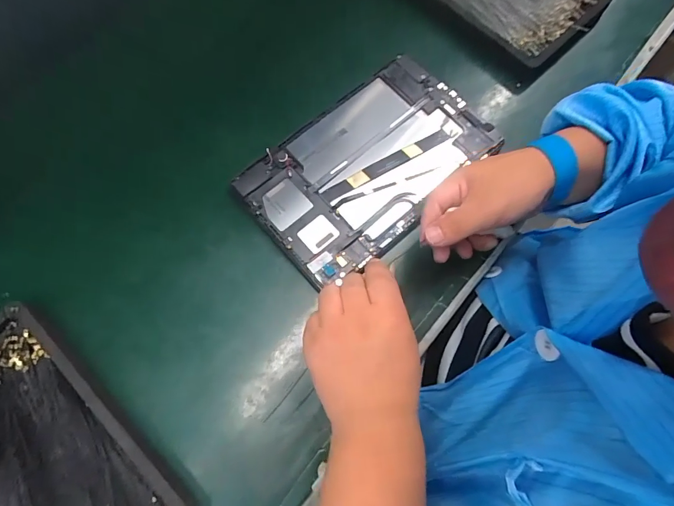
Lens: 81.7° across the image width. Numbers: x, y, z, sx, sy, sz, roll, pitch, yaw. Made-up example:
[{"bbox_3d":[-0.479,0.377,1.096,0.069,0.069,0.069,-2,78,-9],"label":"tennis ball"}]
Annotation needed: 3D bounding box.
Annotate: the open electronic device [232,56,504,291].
[{"bbox_3d":[0.030,-0.088,0.392,0.236,0.015,0.149,-41,78,-11],"label":"open electronic device"}]

